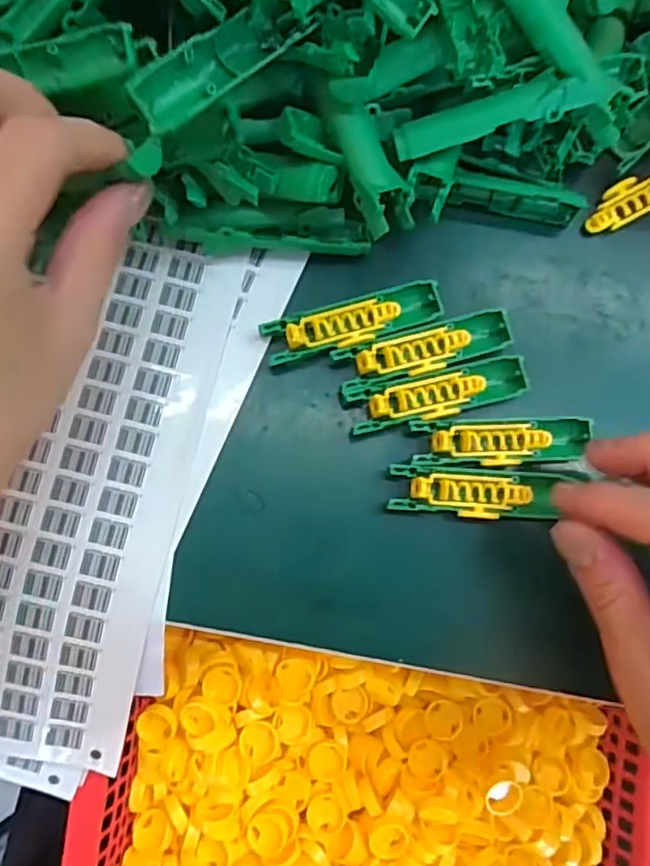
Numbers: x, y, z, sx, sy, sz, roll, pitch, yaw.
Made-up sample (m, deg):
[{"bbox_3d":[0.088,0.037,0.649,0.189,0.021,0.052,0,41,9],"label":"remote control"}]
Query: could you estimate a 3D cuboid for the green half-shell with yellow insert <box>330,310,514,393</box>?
[{"bbox_3d":[0.043,-0.036,0.267,0.077,0.011,0.019,-15,82,-5],"label":"green half-shell with yellow insert"}]

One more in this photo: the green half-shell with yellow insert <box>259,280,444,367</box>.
[{"bbox_3d":[0.013,-0.047,0.272,0.077,0.013,0.020,-17,83,-6],"label":"green half-shell with yellow insert"}]

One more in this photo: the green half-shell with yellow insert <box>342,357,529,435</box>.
[{"bbox_3d":[0.048,-0.016,0.268,0.077,0.014,0.019,-12,82,-5],"label":"green half-shell with yellow insert"}]

